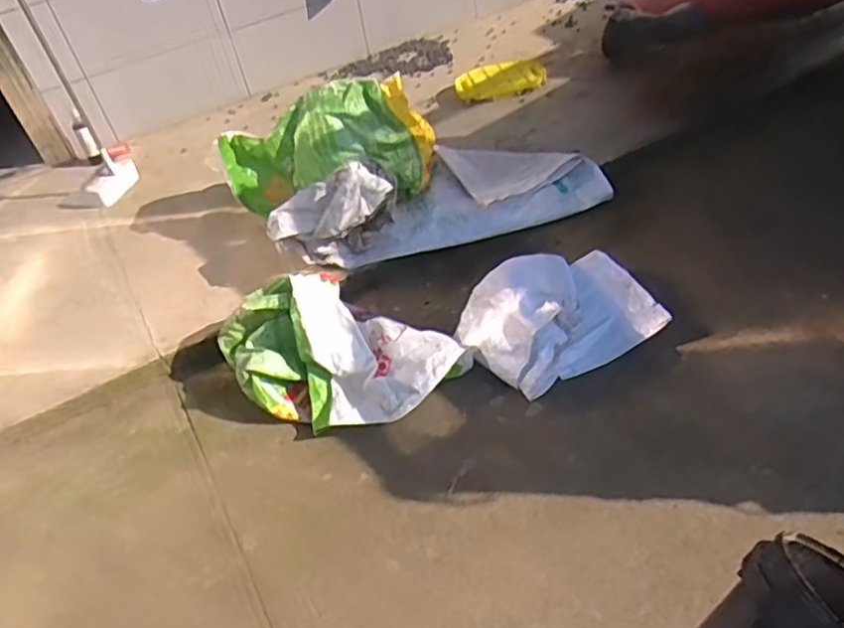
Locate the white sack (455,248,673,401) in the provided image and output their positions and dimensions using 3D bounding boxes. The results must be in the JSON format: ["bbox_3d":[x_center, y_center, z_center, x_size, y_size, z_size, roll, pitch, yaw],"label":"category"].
[{"bbox_3d":[0.354,-0.037,1.825,0.487,0.210,0.399,-25,46,-15],"label":"white sack"}]

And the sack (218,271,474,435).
[{"bbox_3d":[-0.219,0.096,1.731,0.615,0.228,0.308,7,46,16],"label":"sack"}]

